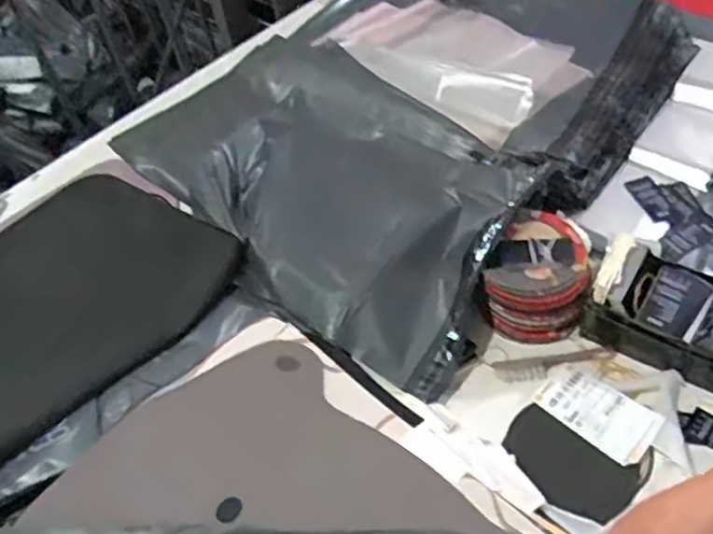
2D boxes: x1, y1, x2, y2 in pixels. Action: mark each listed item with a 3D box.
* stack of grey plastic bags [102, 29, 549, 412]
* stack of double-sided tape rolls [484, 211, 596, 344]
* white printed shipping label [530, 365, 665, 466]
[{"bbox_3d":[-0.032,-0.144,1.057,0.419,0.096,0.710,-38,55,-23],"label":"stack of grey plastic bags"},{"bbox_3d":[0.244,0.015,0.885,0.123,0.099,0.139,23,56,24],"label":"stack of double-sided tape rolls"},{"bbox_3d":[0.284,0.170,0.796,0.131,0.008,0.077,33,65,31],"label":"white printed shipping label"}]

